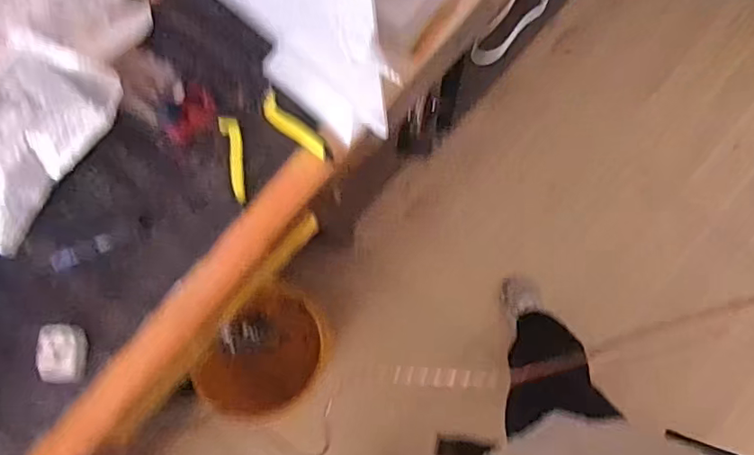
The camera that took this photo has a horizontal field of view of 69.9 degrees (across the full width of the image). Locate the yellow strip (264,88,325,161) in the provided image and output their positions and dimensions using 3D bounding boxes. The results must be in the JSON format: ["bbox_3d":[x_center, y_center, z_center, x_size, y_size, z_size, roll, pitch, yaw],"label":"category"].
[{"bbox_3d":[-0.095,-0.114,0.612,0.095,0.011,0.027,42,85,9],"label":"yellow strip"}]

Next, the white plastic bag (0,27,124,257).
[{"bbox_3d":[-0.407,-0.106,0.608,0.171,0.049,0.230,32,84,8],"label":"white plastic bag"}]

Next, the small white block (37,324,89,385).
[{"bbox_3d":[-0.336,0.135,0.575,0.040,0.023,0.062,-2,80,3],"label":"small white block"}]

